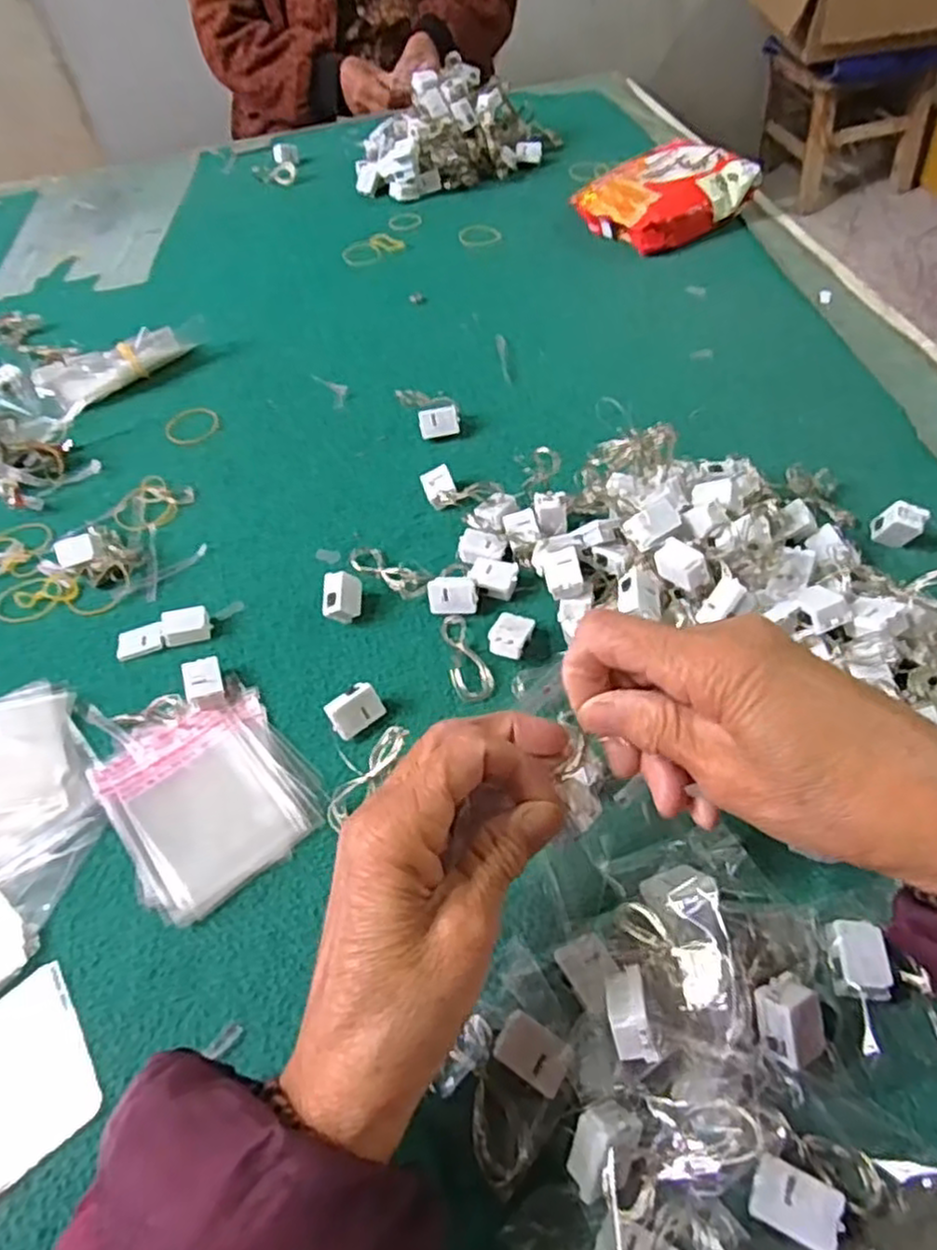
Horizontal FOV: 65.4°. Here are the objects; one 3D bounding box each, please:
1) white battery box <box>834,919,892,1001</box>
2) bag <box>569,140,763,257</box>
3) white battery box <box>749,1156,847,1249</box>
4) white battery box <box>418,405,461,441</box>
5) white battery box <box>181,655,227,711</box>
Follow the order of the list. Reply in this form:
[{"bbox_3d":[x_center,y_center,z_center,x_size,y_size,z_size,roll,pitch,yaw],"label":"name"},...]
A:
[{"bbox_3d":[0.152,0.130,0.284,0.017,0.013,0.027,-2,52,4],"label":"white battery box"},{"bbox_3d":[0.183,-0.406,0.690,0.142,0.044,0.127,-26,54,-14],"label":"bag"},{"bbox_3d":[0.109,0.195,0.245,0.028,0.011,0.019,19,57,19],"label":"white battery box"},{"bbox_3d":[-0.020,-0.145,0.525,0.029,0.021,0.009,-8,18,-1],"label":"white battery box"},{"bbox_3d":[-0.146,0.033,0.404,0.019,0.015,0.028,-17,53,-7],"label":"white battery box"}]

